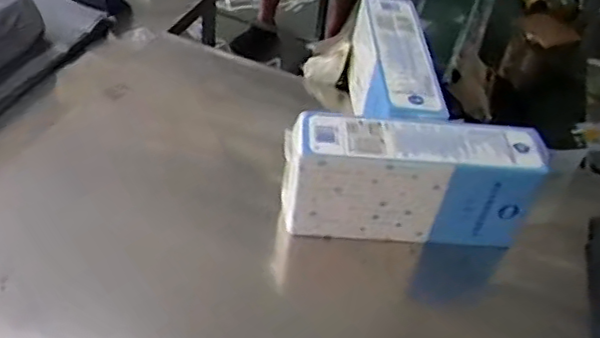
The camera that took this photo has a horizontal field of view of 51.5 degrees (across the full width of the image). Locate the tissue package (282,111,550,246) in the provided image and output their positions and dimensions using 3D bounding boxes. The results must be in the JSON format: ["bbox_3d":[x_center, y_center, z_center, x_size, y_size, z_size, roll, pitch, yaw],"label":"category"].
[{"bbox_3d":[0.164,0.017,0.902,0.366,0.169,0.096,1,45,-7],"label":"tissue package"}]

